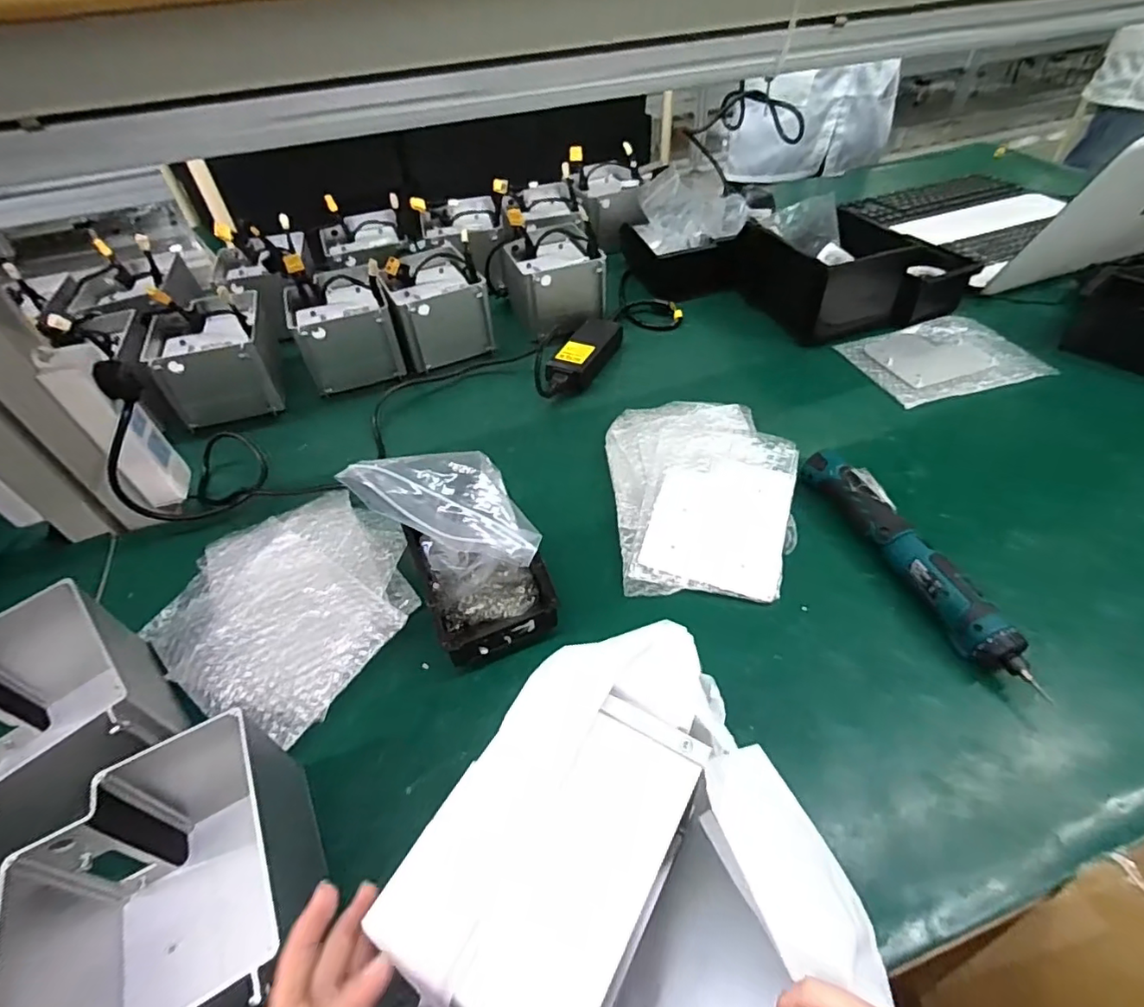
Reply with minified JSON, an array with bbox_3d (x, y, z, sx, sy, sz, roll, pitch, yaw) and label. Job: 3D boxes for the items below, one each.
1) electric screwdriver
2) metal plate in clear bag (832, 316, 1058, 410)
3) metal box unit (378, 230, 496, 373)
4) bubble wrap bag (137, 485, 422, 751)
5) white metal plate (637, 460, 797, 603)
[{"bbox_3d":[0.311,0.046,0.518,0.056,0.036,0.268,-18,47,-11],"label":"electric screwdriver"},{"bbox_3d":[0.496,-0.198,0.760,0.213,0.013,0.163,-13,47,-7],"label":"metal plate in clear bag"},{"bbox_3d":[-0.202,-0.295,0.835,0.133,0.110,0.158,-18,48,-12],"label":"metal box unit"},{"bbox_3d":[-0.266,0.088,0.539,0.240,0.023,0.218,26,54,27],"label":"bubble wrap bag"},{"bbox_3d":[0.148,0.016,0.562,0.129,0.004,0.145,15,62,13],"label":"white metal plate"}]

